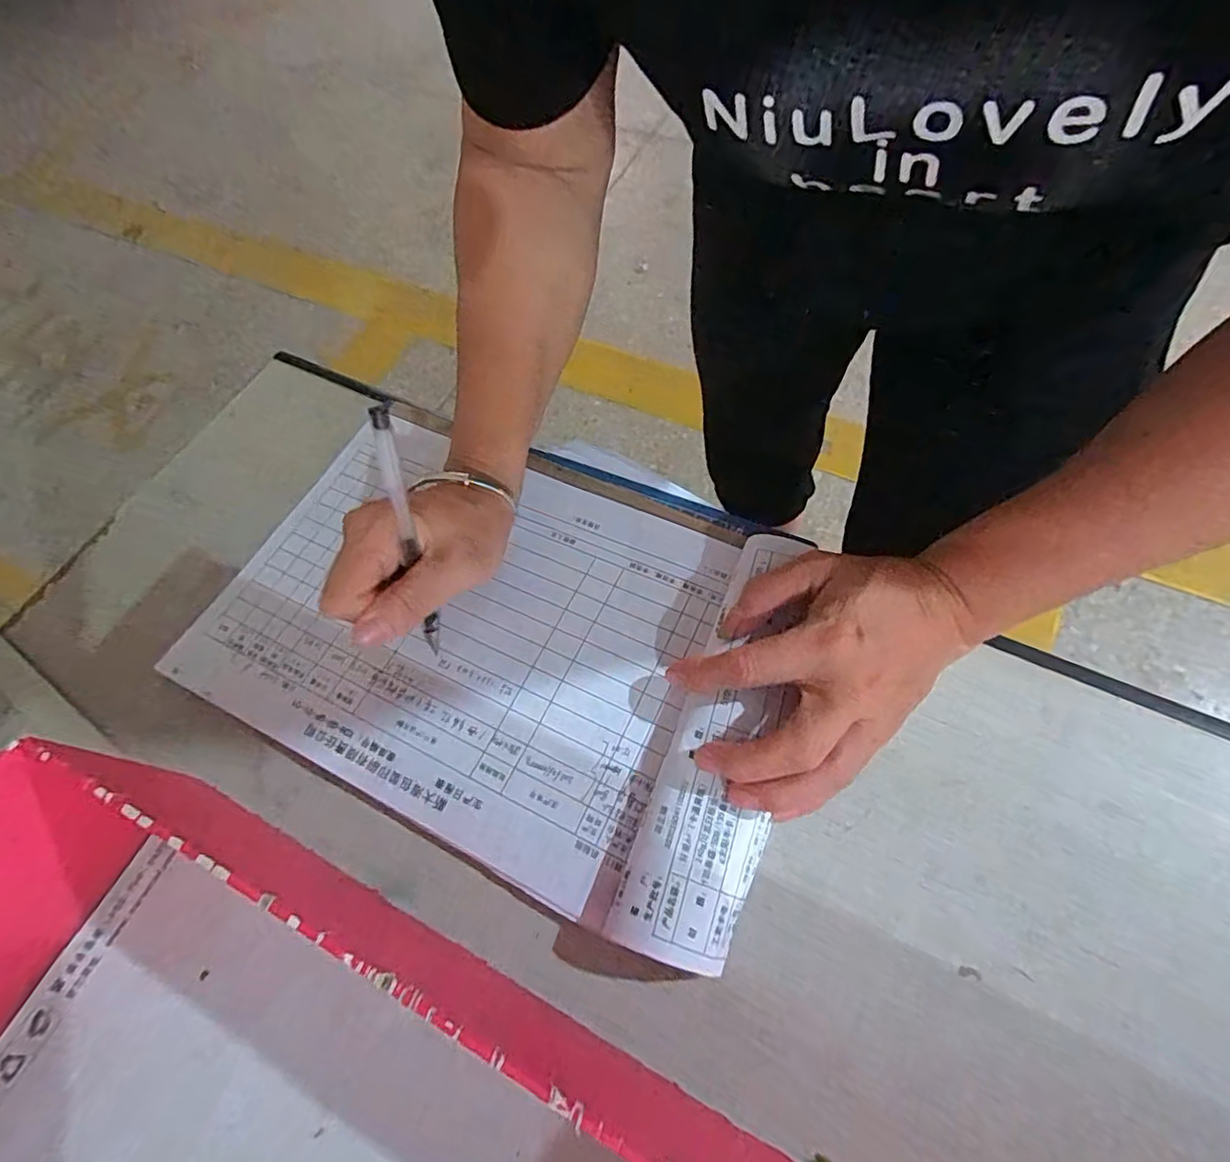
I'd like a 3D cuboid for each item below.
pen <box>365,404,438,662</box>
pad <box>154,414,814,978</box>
[{"bbox_3d":[-0.101,-0.019,0.297,0.010,0.137,0.011,-1,32,3],"label":"pen"},{"bbox_3d":[-0.066,0.025,0.334,0.331,0.026,0.209,23,66,14],"label":"pad"}]

